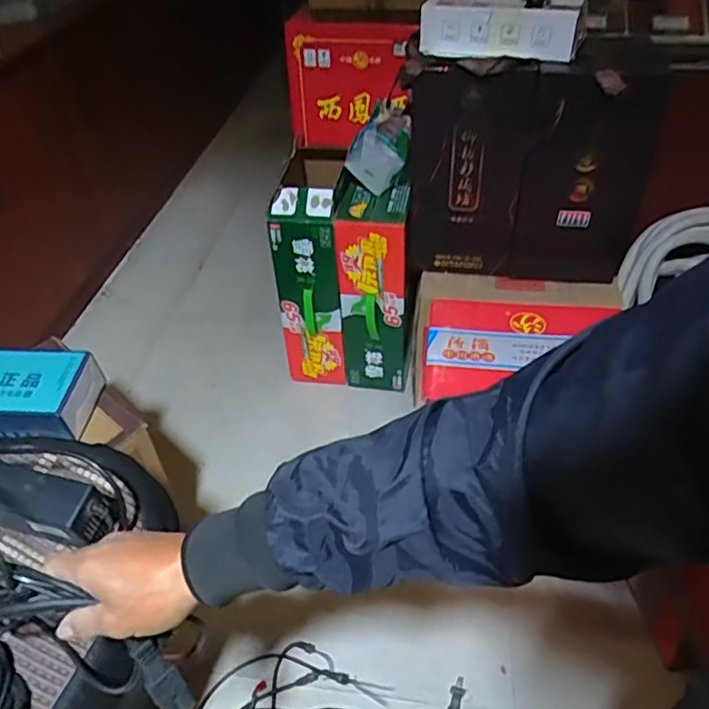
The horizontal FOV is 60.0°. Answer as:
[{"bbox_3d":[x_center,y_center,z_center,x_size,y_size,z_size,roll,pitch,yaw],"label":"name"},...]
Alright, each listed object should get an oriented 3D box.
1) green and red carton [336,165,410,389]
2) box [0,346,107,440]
[{"bbox_3d":[0.038,-0.119,1.189,0.120,0.415,0.107,0,42,3],"label":"green and red carton"},{"bbox_3d":[-0.514,0.051,0.872,0.275,0.072,0.122,3,42,7],"label":"box"}]

